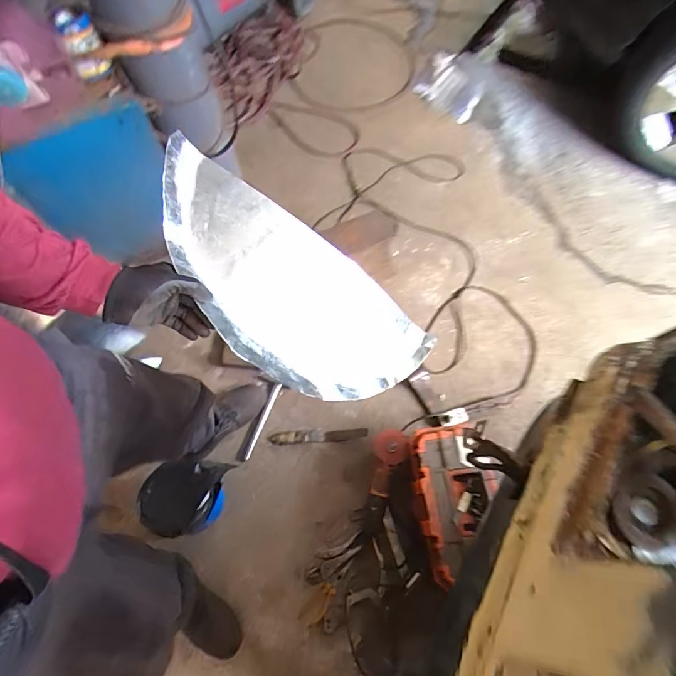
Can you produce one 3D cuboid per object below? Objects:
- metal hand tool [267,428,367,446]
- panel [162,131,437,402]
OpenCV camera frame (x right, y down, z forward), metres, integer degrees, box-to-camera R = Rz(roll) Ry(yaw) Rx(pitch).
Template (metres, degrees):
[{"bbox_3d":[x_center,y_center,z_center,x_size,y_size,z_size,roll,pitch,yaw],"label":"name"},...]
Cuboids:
[{"bbox_3d":[-0.062,0.312,1.350,0.305,0.011,0.041,-3,67,0],"label":"metal hand tool"},{"bbox_3d":[-0.085,-0.065,0.726,0.552,0.088,0.252,37,69,-17],"label":"panel"}]

